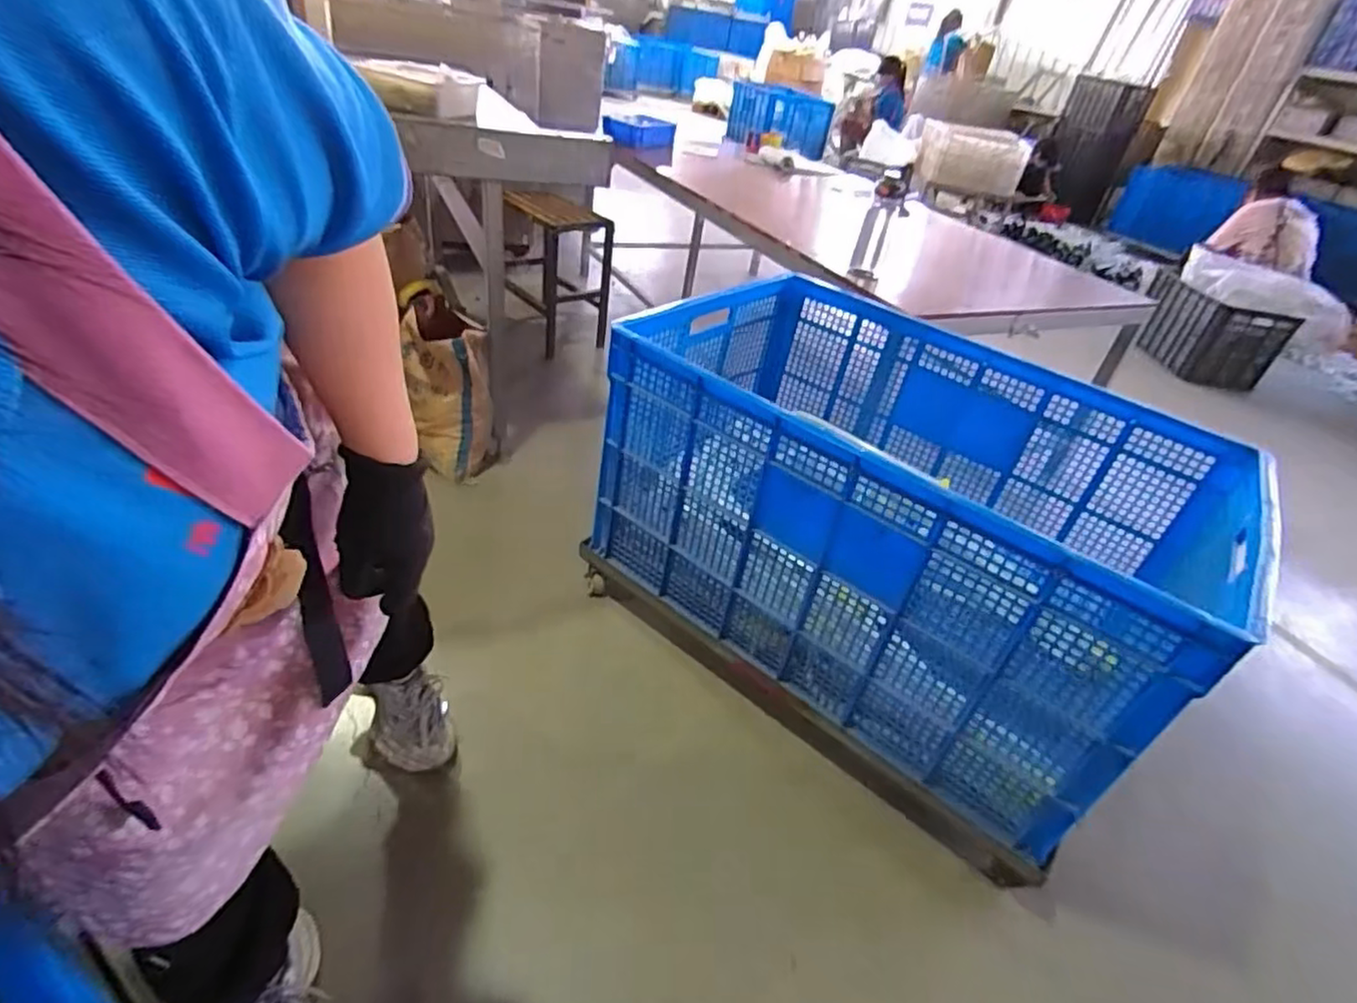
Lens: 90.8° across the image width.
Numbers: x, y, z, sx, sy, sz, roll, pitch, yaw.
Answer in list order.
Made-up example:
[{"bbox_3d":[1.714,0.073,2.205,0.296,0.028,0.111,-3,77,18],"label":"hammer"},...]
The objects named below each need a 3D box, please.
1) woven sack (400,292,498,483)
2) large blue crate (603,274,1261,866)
[{"bbox_3d":[-0.601,-0.289,1.793,0.212,0.425,0.264,0,37,-14],"label":"woven sack"},{"bbox_3d":[0.438,0.008,1.380,1.050,0.538,0.710,31,41,27],"label":"large blue crate"}]

